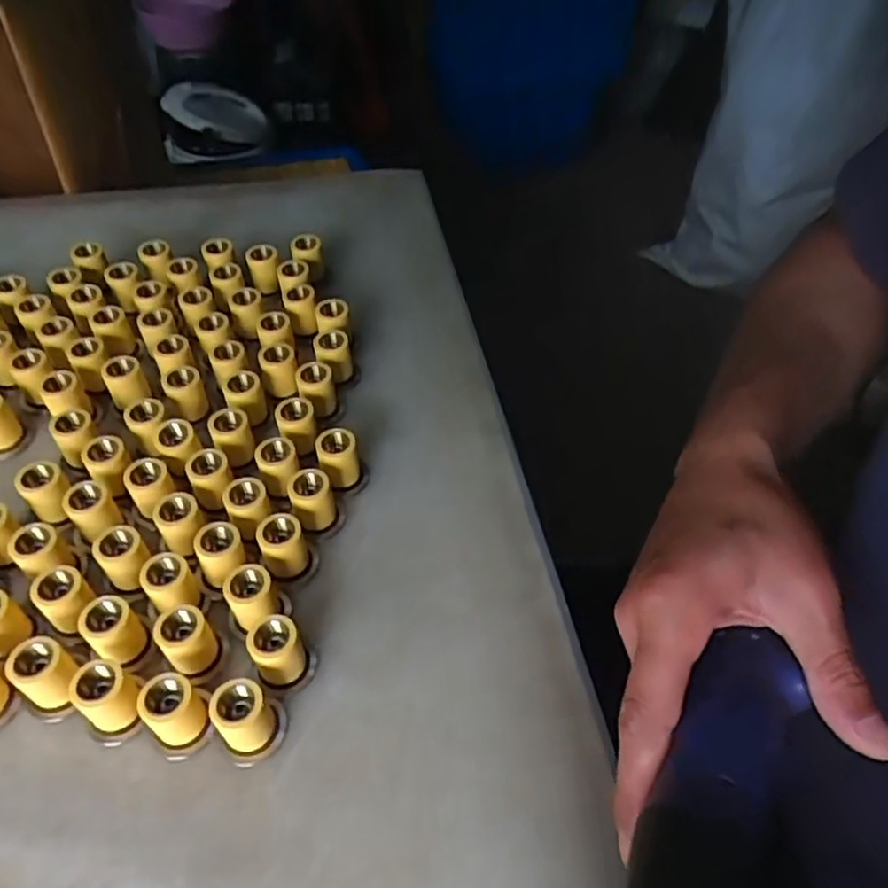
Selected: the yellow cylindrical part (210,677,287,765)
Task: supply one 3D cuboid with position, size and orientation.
[{"bbox_3d":[-0.083,0.119,0.297,0.026,0.033,0.025,2,50,-2],"label":"yellow cylindrical part"}]

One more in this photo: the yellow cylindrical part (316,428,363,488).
[{"bbox_3d":[-0.059,0.010,0.391,0.022,0.035,0.018,-14,52,-14],"label":"yellow cylindrical part"}]

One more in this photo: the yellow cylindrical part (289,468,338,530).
[{"bbox_3d":[-0.071,0.032,0.373,0.021,0.033,0.020,2,50,-2],"label":"yellow cylindrical part"}]

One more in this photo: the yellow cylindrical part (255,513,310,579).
[{"bbox_3d":[-0.083,0.054,0.354,0.022,0.033,0.021,2,50,-2],"label":"yellow cylindrical part"}]

